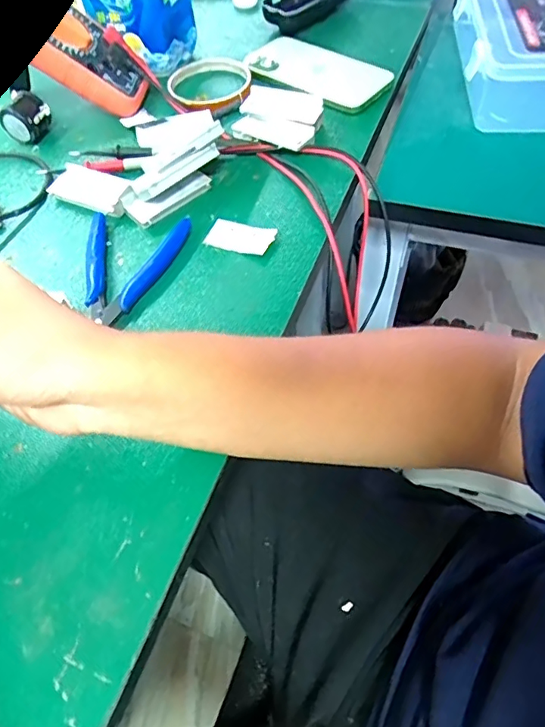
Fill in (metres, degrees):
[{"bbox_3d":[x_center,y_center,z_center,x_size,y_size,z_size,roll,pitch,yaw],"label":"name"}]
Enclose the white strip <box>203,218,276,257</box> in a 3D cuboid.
[{"bbox_3d":[-0.025,-0.098,0.388,0.053,0.004,0.029,20,63,23],"label":"white strip"}]

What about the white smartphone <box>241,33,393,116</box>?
[{"bbox_3d":[0.044,-0.286,0.498,0.145,0.014,0.073,36,66,23],"label":"white smartphone"}]

